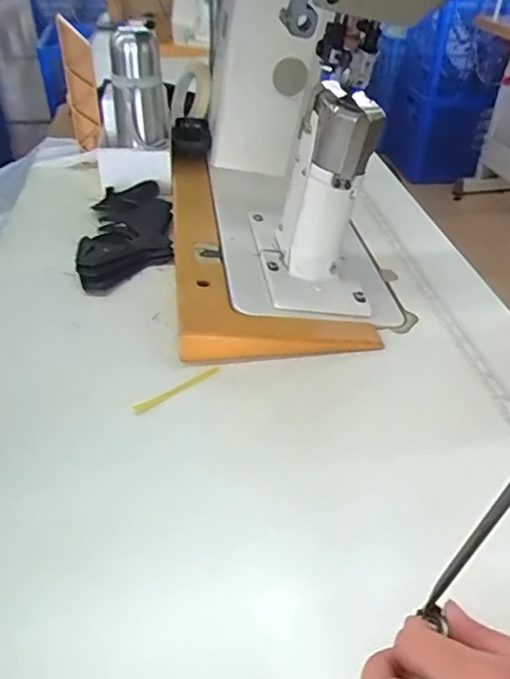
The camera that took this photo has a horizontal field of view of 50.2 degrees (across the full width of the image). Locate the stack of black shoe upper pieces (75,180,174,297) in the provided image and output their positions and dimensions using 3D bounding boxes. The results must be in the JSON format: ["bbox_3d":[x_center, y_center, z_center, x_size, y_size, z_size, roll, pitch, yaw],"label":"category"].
[{"bbox_3d":[-0.154,-0.133,0.660,0.101,0.032,0.248,-4,39,-8],"label":"stack of black shoe upper pieces"}]

